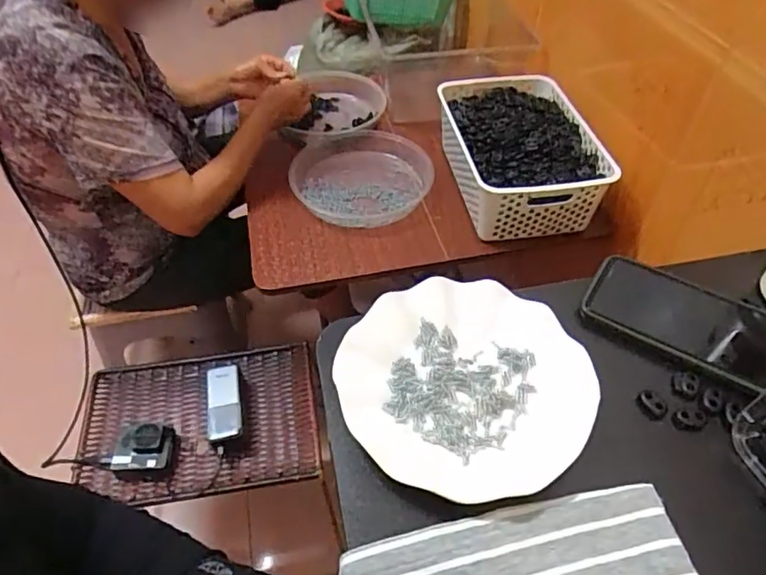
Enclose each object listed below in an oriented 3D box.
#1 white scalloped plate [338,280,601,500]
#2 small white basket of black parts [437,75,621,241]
[{"bbox_3d":[0.060,0.070,0.407,0.177,0.021,0.177,0,48,0],"label":"white scalloped plate"},{"bbox_3d":[0.218,-0.220,0.886,0.206,0.107,0.323,-8,49,-7],"label":"small white basket of black parts"}]

